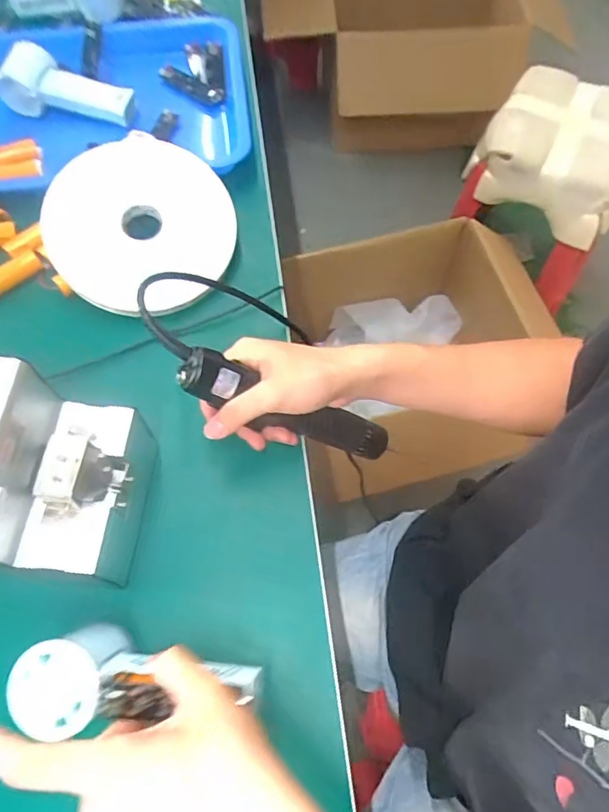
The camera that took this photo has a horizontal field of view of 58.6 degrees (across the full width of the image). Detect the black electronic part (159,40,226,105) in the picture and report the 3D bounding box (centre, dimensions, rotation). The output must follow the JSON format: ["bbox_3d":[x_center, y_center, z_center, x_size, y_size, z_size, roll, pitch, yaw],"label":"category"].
[{"bbox_3d":[-0.135,-0.405,0.654,0.075,0.014,0.091,-5,65,-3],"label":"black electronic part"}]

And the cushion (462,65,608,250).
[{"bbox_3d":[0.526,-0.521,1.090,0.309,0.145,0.328,33,69,14],"label":"cushion"}]

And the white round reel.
[{"bbox_3d":[-0.162,-0.177,0.535,0.173,0.025,0.173,1,84,-10],"label":"white round reel"}]

